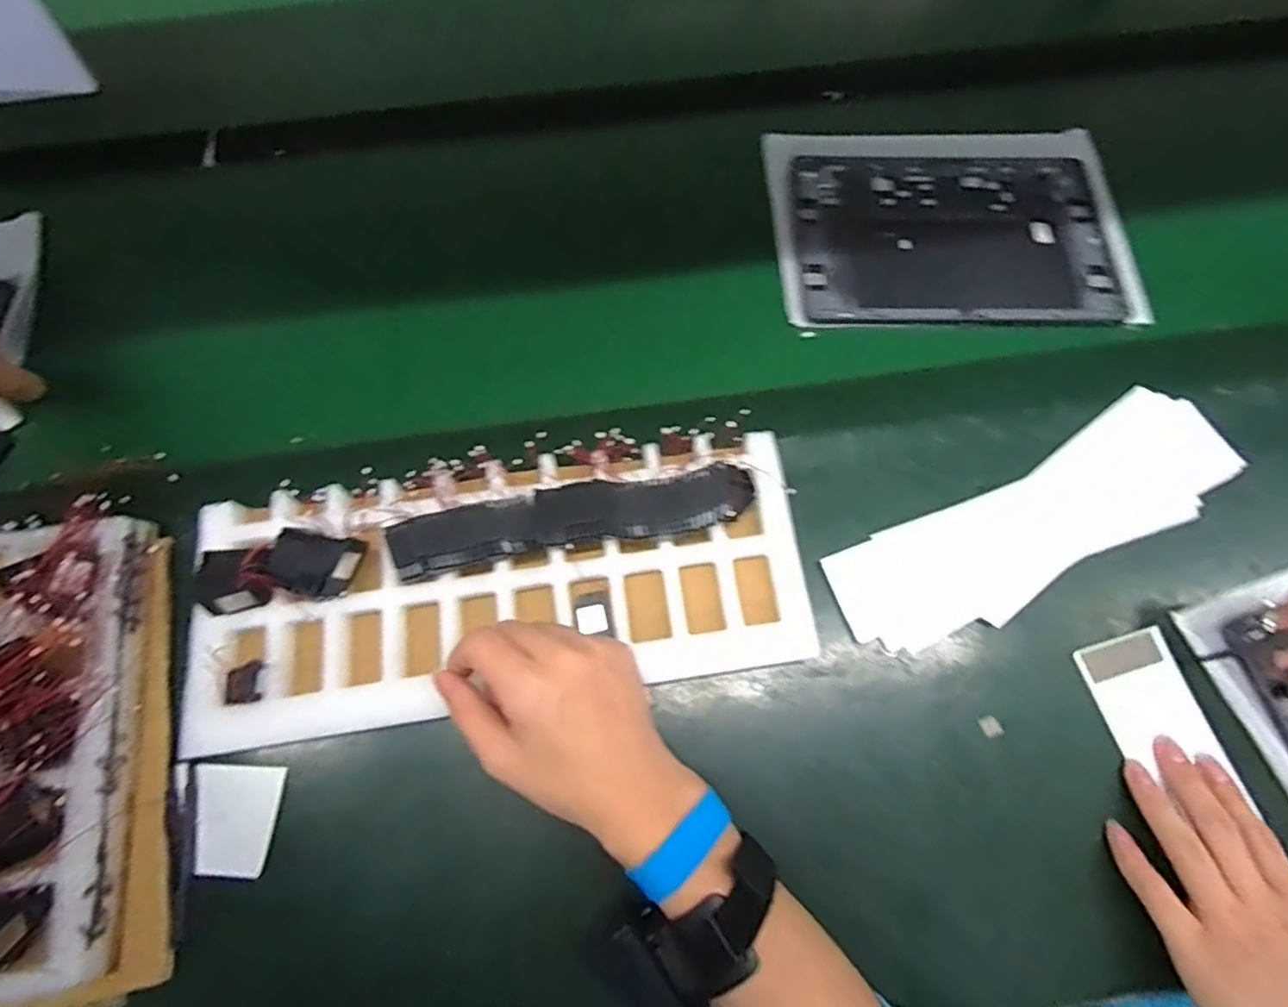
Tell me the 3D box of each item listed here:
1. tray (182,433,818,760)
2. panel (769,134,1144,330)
[{"bbox_3d":[-0.088,0.049,0.373,0.373,0.049,0.149,-8,69,-2],"label":"tray"},{"bbox_3d":[0.252,-0.236,0.501,0.282,0.009,0.201,-1,71,0],"label":"panel"}]

